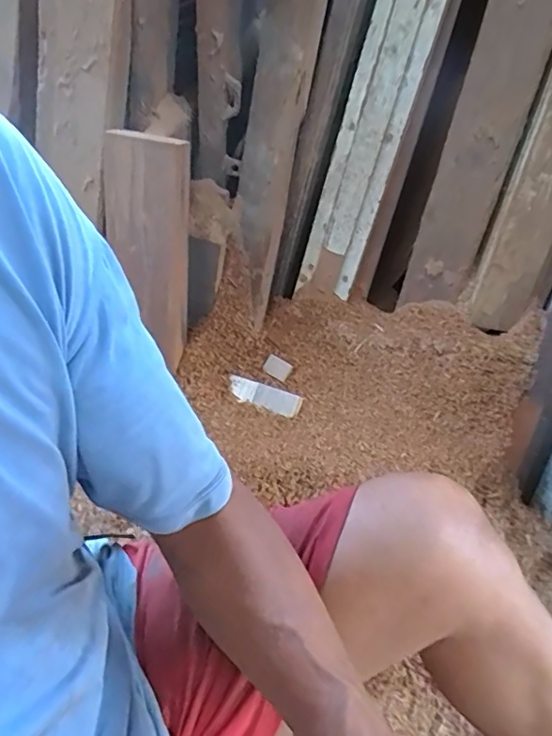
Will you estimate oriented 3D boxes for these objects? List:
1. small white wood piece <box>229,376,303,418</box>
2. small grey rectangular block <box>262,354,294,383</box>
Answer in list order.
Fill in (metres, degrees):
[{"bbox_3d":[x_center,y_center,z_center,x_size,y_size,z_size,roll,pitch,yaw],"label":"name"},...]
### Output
[{"bbox_3d":[-0.022,0.053,0.966,0.135,0.006,0.047,17,66,9],"label":"small white wood piece"},{"bbox_3d":[0.002,0.000,0.985,0.050,0.005,0.038,32,78,8],"label":"small grey rectangular block"}]

